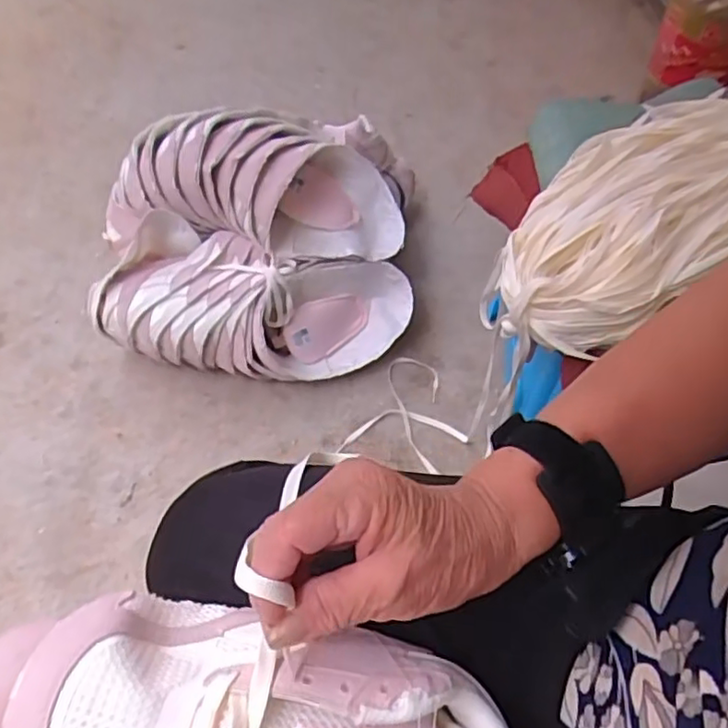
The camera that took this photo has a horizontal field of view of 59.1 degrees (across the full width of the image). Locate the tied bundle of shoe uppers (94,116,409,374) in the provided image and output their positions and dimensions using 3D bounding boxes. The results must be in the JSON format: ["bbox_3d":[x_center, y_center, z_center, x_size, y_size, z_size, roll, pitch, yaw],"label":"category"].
[{"bbox_3d":[-0.148,-0.194,0.918,0.435,0.241,0.369,-1,55,-3],"label":"tied bundle of shoe uppers"}]

